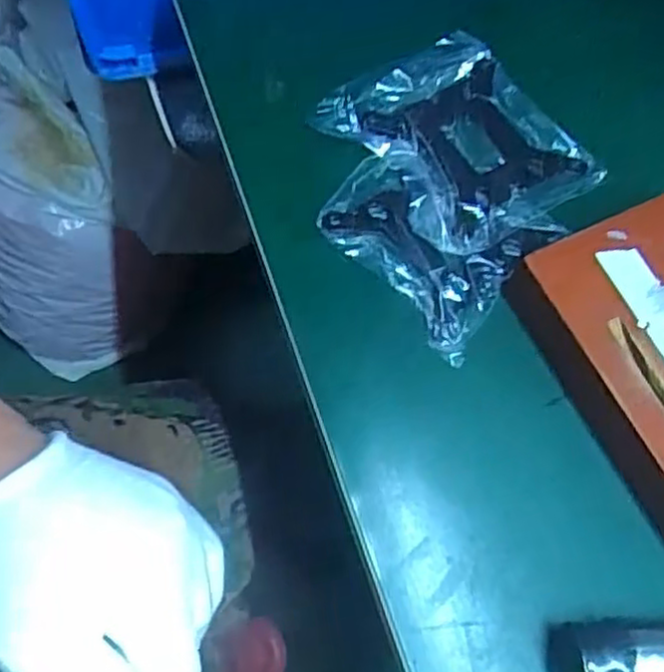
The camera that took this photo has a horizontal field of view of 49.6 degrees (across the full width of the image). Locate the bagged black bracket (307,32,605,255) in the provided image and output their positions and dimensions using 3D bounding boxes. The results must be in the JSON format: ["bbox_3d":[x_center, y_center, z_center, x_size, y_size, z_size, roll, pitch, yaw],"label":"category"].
[{"bbox_3d":[0.066,-0.102,0.375,0.104,0.017,0.112,-35,72,-12],"label":"bagged black bracket"}]

